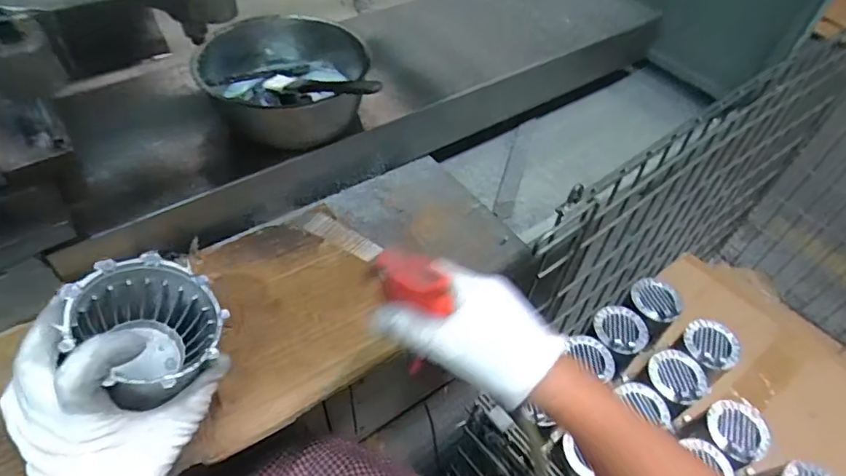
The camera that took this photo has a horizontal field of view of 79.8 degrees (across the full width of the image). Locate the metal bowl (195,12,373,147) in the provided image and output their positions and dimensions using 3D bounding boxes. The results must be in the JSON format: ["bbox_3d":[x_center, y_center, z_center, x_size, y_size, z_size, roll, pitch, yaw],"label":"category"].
[{"bbox_3d":[-0.161,-0.181,0.597,0.170,0.087,0.170,2,50,-3],"label":"metal bowl"}]

